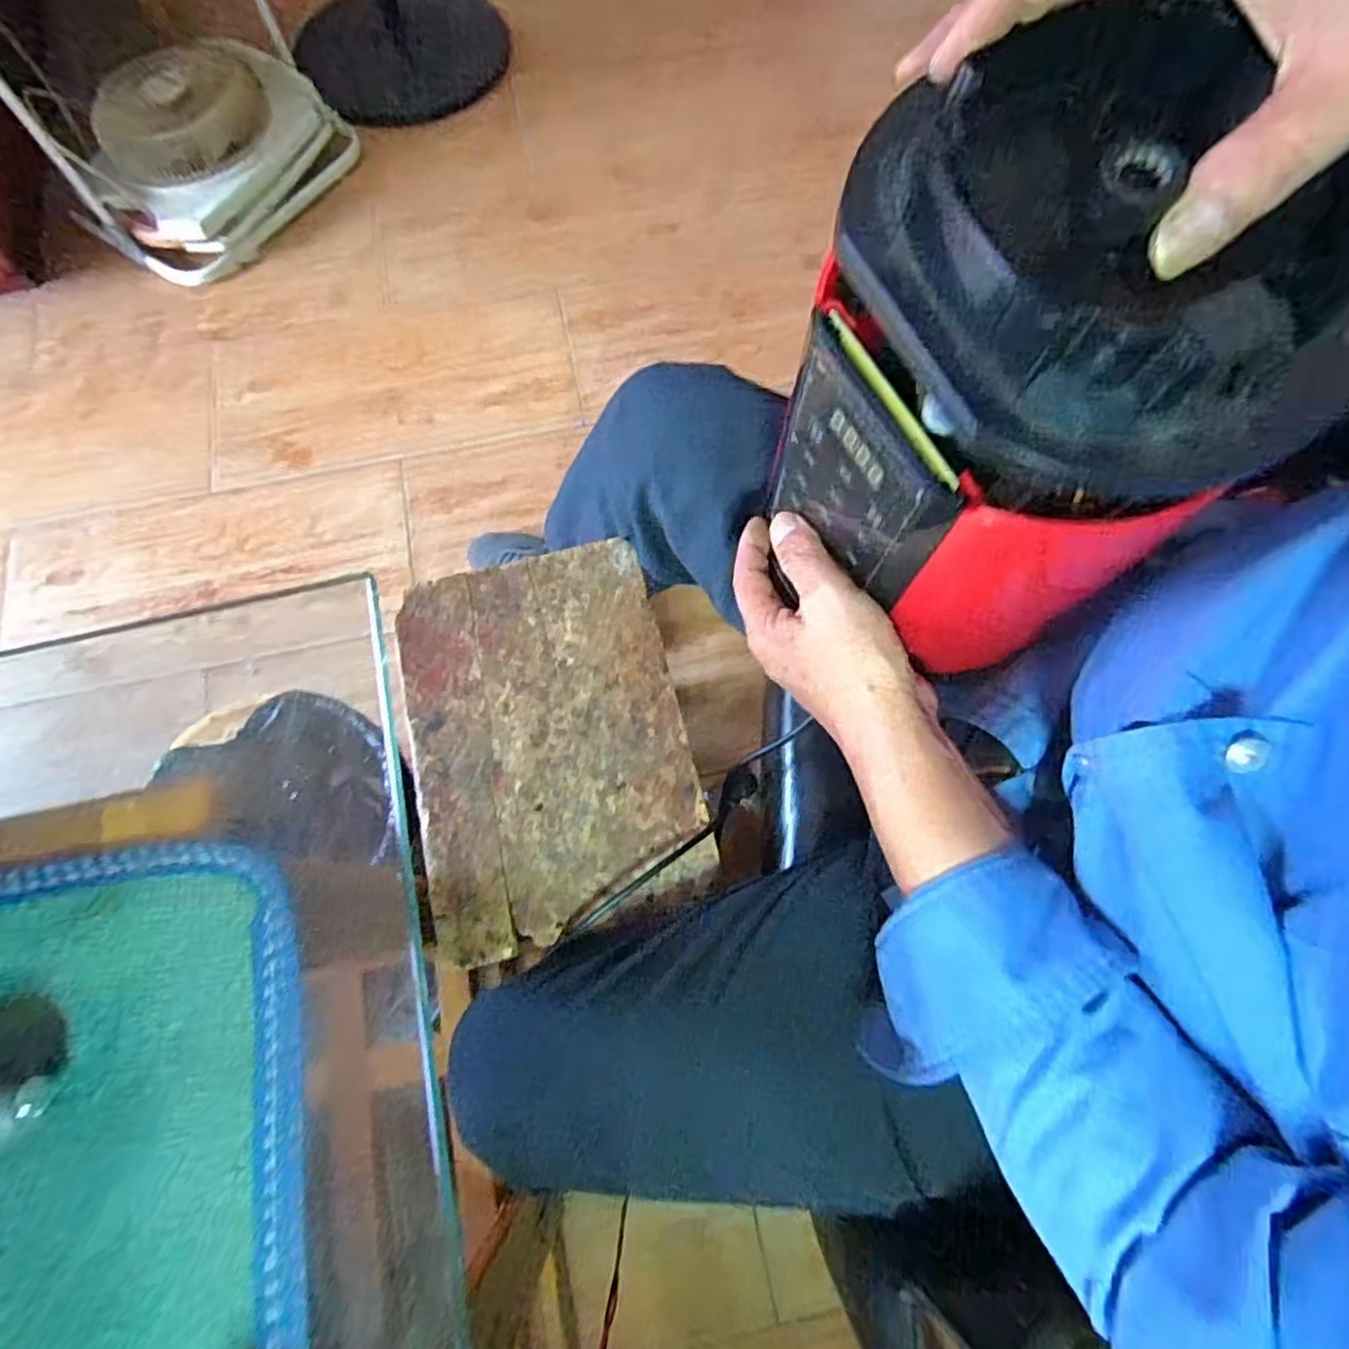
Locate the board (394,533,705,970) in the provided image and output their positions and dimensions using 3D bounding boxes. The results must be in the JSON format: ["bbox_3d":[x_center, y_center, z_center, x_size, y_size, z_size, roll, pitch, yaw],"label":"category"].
[{"bbox_3d":[-0.108,0.046,0.581,0.224,0.013,0.315,-15,71,-5],"label":"board"}]

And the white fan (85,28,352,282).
[{"bbox_3d":[-0.797,-0.911,1.209,0.241,0.175,0.431,24,72,8],"label":"white fan"}]

